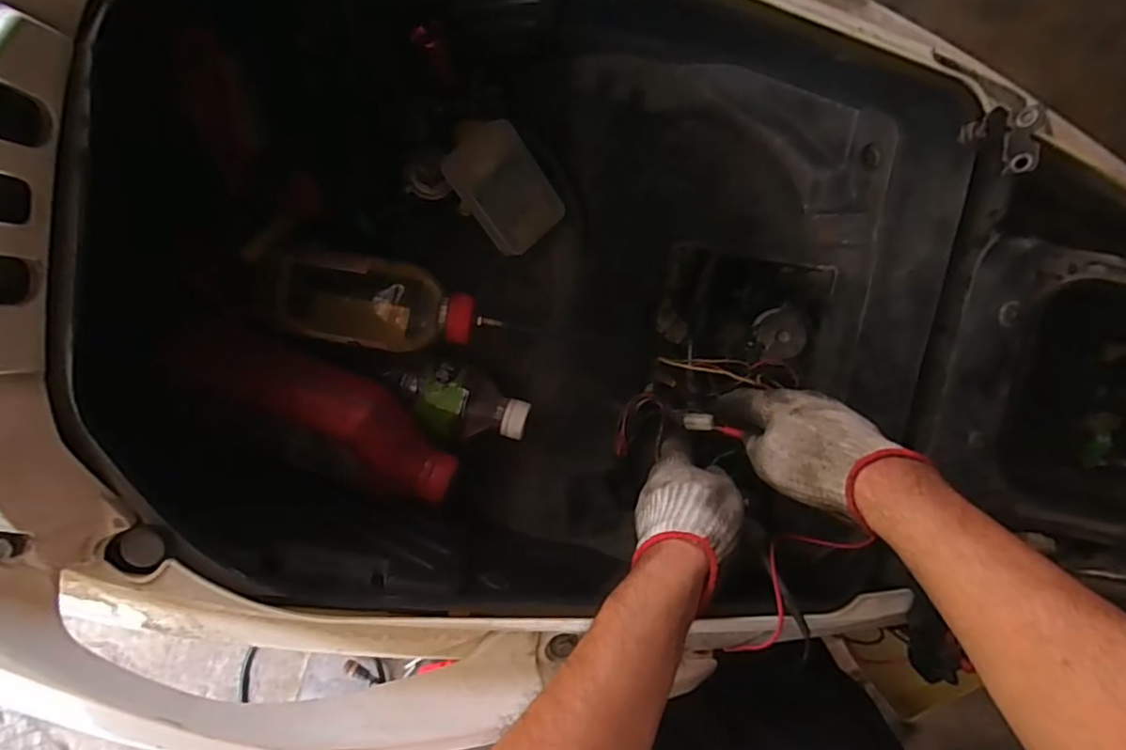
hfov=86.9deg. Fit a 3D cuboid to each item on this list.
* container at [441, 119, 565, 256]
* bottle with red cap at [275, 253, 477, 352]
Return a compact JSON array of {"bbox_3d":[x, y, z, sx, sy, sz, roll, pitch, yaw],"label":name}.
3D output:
[{"bbox_3d":[-0.050,-0.153,0.490,0.069,0.030,0.096,-39,109,-6],"label":"container"},{"bbox_3d":[-0.151,-0.056,0.473,0.164,0.063,0.067,7,97,5],"label":"bottle with red cap"}]

